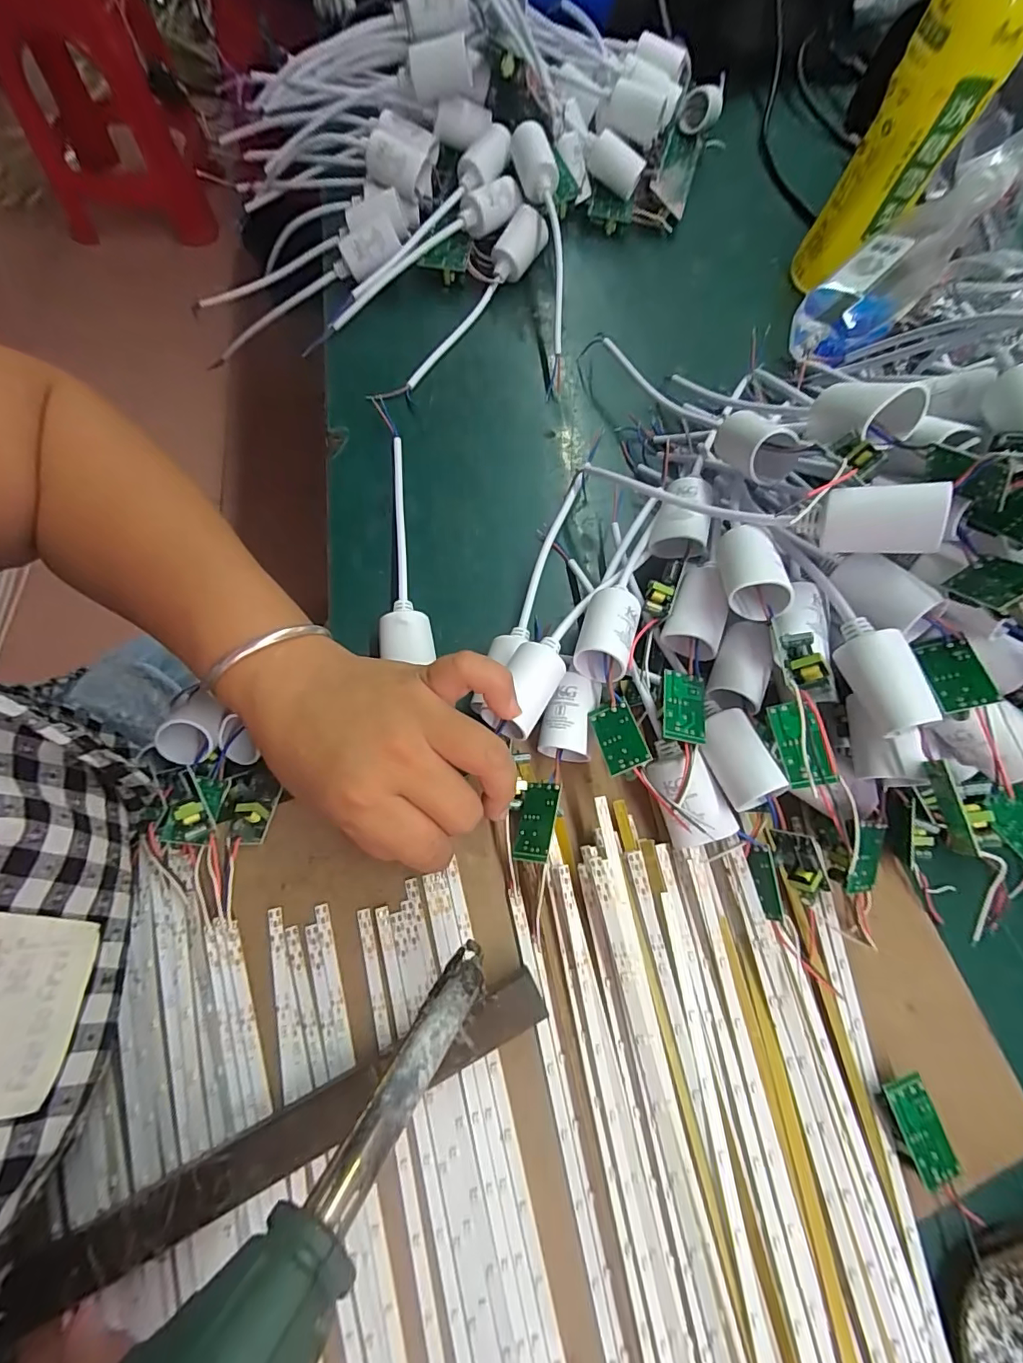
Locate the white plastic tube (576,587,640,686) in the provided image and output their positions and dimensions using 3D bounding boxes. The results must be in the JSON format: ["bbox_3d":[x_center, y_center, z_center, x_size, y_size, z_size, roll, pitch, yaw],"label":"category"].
[{"bbox_3d":[0.050,-0.025,0.265,0.027,0.028,0.045,18,70,1],"label":"white plastic tube"}]

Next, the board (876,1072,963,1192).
[{"bbox_3d":[0.181,0.200,0.230,0.020,0.014,0.038,-15,72,-10],"label":"board"}]

